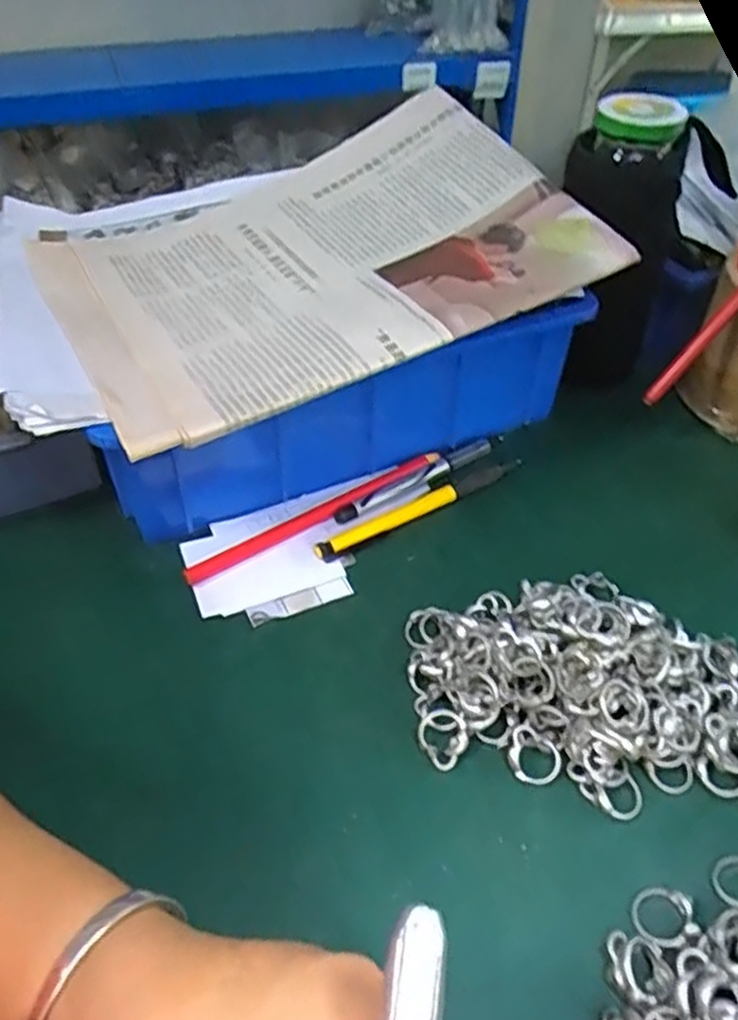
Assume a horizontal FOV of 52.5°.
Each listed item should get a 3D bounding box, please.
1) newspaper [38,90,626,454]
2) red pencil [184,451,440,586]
[{"bbox_3d":[-0.036,-0.153,0.421,0.269,0.060,0.231,-20,47,-21],"label":"newspaper"},{"bbox_3d":[-0.027,0.002,0.417,0.161,0.007,0.012,-27,50,-24],"label":"red pencil"}]

